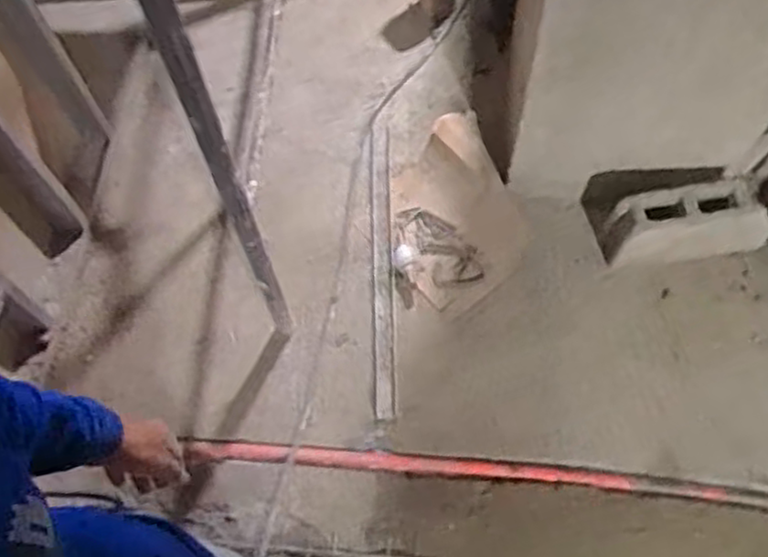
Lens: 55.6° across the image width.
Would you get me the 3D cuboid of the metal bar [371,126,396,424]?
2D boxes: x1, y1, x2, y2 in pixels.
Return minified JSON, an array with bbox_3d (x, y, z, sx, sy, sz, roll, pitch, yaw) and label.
[{"bbox_3d":[-0.001,-0.051,1.776,0.047,0.014,0.779,-2,65,2],"label":"metal bar"}]

